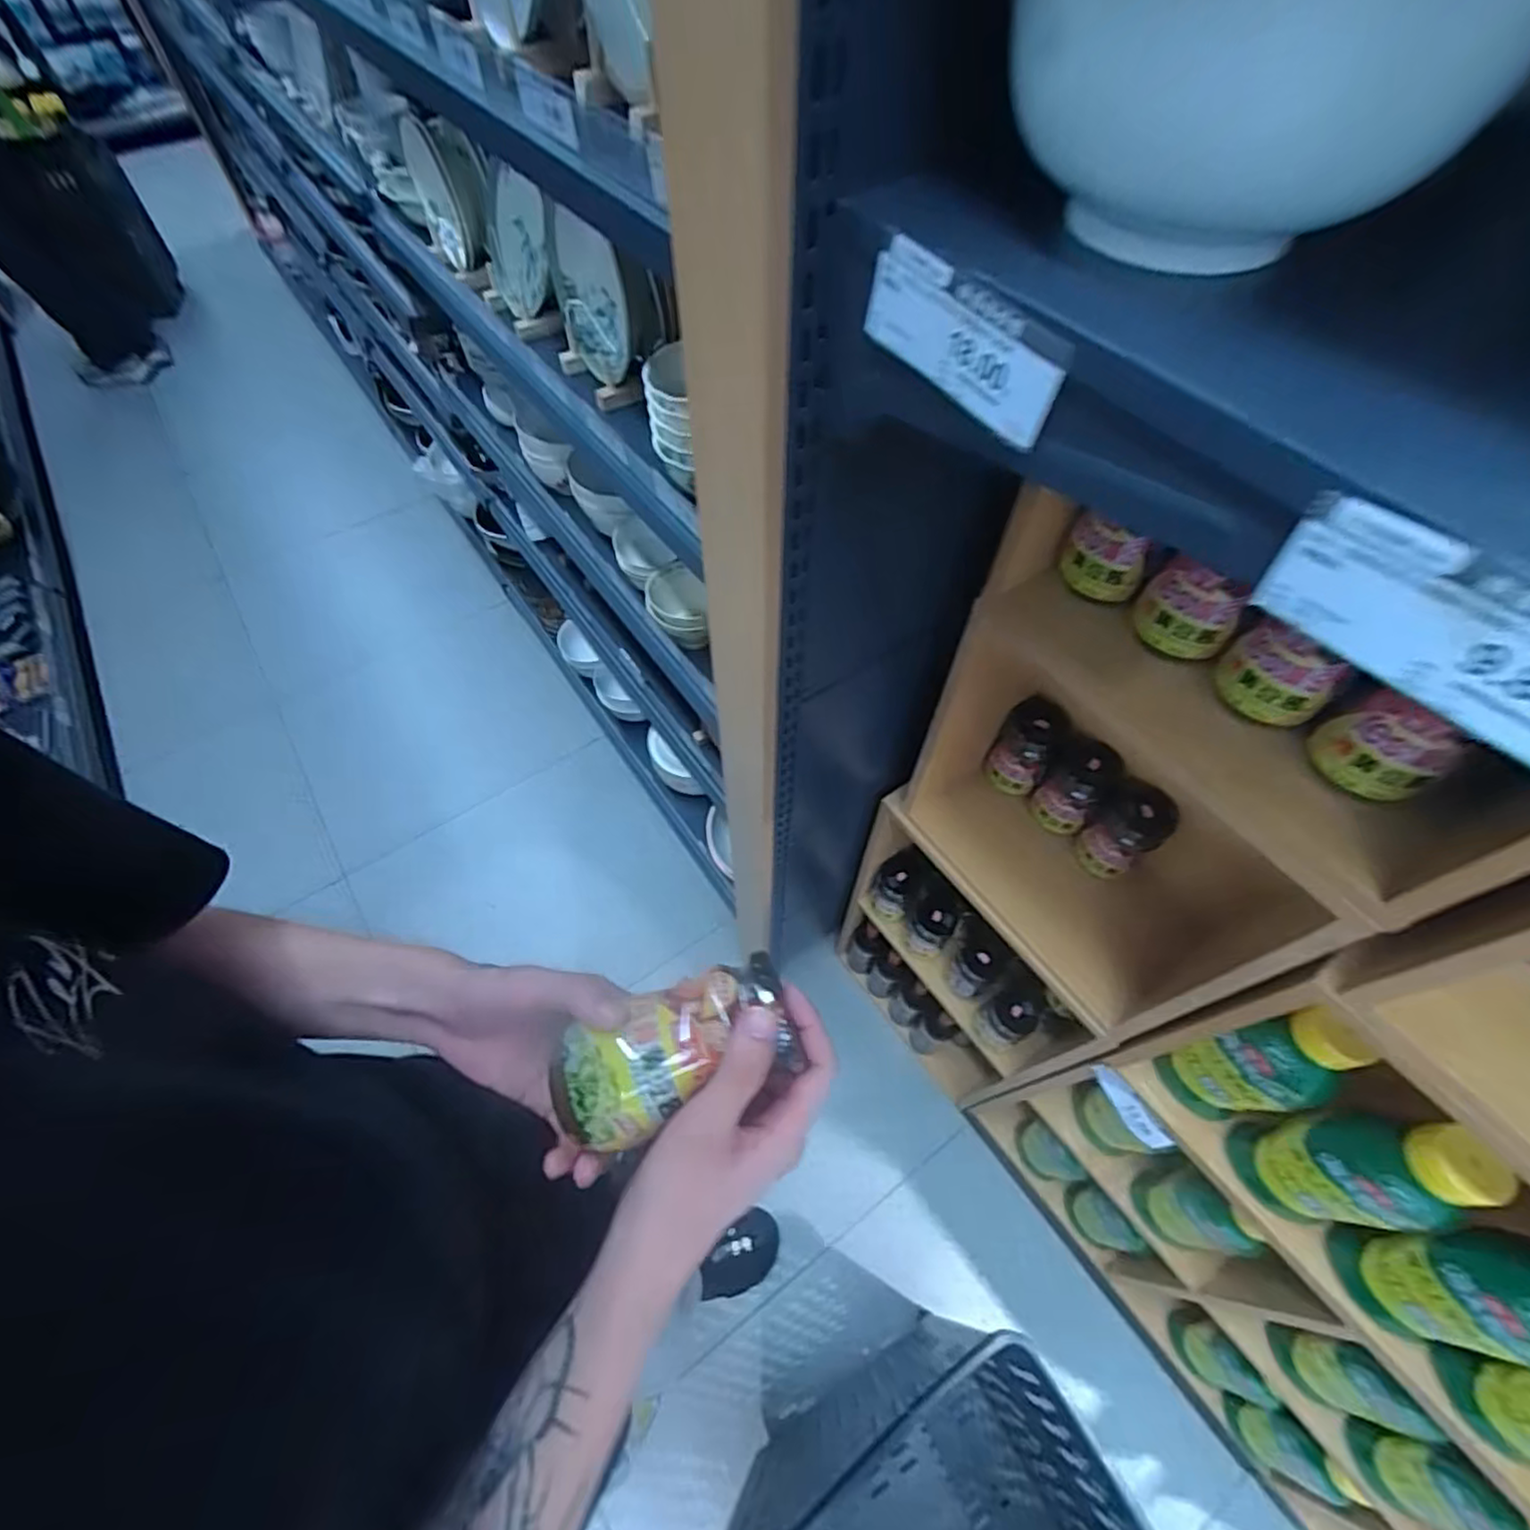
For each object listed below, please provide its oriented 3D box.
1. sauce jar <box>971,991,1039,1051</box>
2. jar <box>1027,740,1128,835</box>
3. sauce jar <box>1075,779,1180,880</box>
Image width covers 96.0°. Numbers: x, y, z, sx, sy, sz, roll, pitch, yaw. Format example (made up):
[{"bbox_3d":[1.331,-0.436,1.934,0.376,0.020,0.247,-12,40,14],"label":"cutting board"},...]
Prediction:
[{"bbox_3d":[0.359,0.381,1.026,0.067,0.108,0.062,0,59,0],"label":"sauce jar"},{"bbox_3d":[0.369,0.027,0.827,0.070,0.115,0.071,0,59,0],"label":"jar"},{"bbox_3d":[0.410,0.071,0.787,0.075,0.109,0.075,0,59,0],"label":"sauce jar"}]

